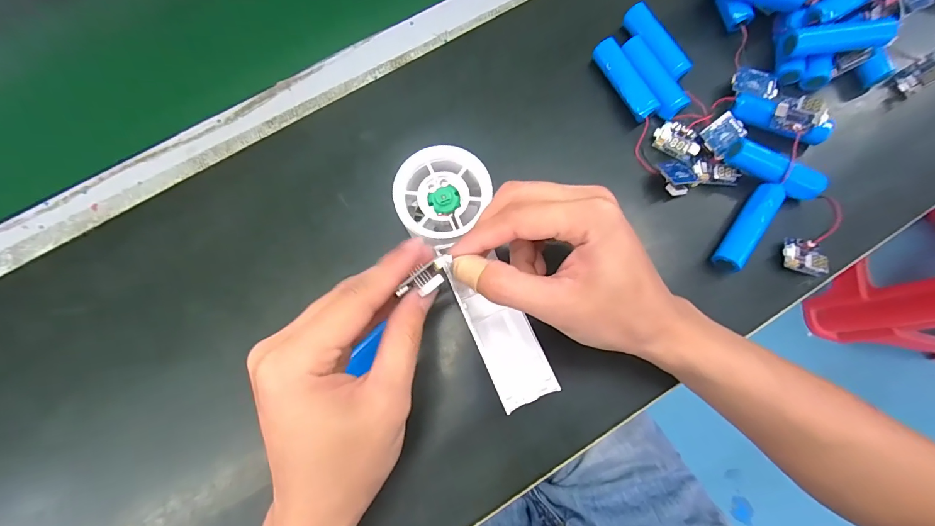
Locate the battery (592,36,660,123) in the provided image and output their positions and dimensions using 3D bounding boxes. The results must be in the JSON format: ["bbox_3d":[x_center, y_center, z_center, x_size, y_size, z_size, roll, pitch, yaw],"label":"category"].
[{"bbox_3d":[0.119,-0.137,0.298,0.019,0.017,0.068,-26,78,-5],"label":"battery"}]

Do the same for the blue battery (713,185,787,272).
[{"bbox_3d":[0.192,-0.024,0.271,0.017,0.020,0.067,36,80,8],"label":"blue battery"}]

